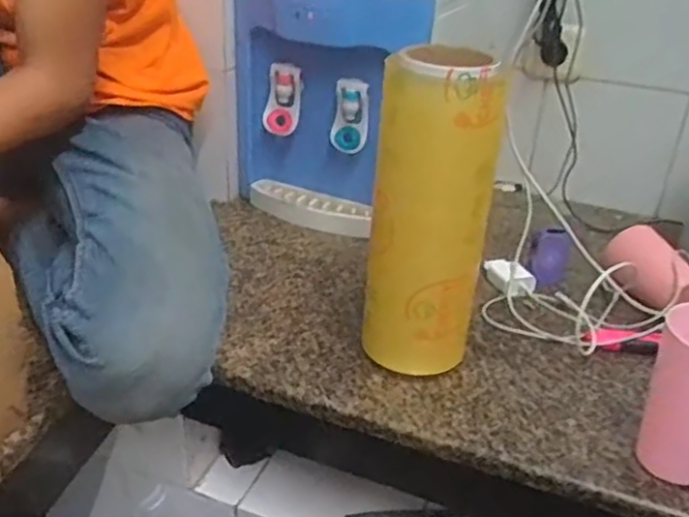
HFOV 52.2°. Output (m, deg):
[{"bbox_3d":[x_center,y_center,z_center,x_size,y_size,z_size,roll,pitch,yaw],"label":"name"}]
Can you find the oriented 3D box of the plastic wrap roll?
[{"bbox_3d":[0.081,-0.032,0.671,0.111,0.313,0.100,8,30,7],"label":"plastic wrap roll"}]

